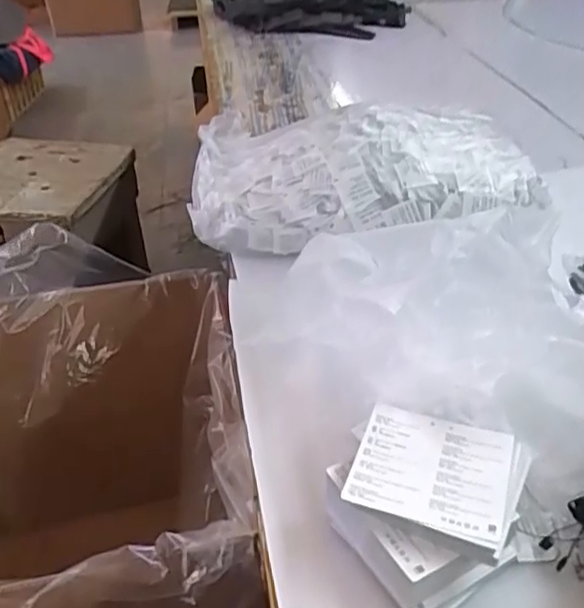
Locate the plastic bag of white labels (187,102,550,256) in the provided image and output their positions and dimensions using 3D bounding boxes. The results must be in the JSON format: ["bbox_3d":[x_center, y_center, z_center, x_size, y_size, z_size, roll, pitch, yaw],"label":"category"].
[{"bbox_3d":[0.073,-0.183,0.816,0.401,0.095,0.301,-2,37,1],"label":"plastic bag of white labels"}]

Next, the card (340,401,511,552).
[{"bbox_3d":[0.093,0.111,0.426,0.099,0.006,0.090,12,38,17],"label":"card"}]

